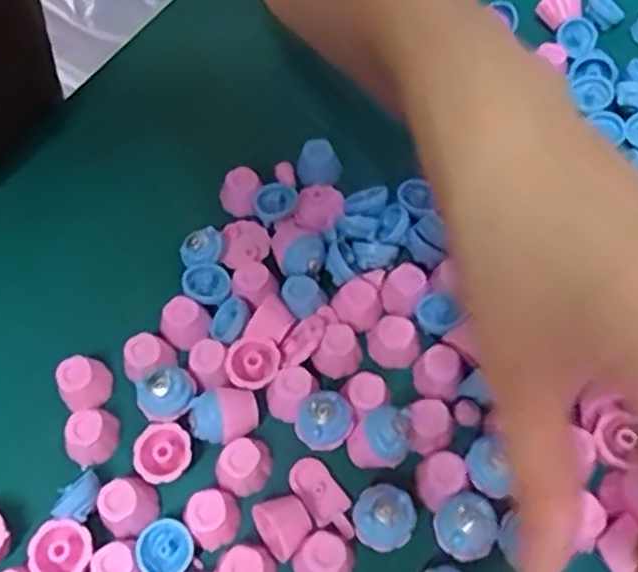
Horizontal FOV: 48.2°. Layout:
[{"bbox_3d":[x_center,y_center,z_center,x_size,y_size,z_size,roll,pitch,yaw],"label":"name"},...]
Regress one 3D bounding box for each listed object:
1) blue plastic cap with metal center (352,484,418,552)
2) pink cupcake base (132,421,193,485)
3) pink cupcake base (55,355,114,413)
[{"bbox_3d":[0.021,0.078,0.239,0.020,0.021,0.019,-1,61,2],"label":"blue plastic cap with metal center"},{"bbox_3d":[-0.056,0.061,0.257,0.020,0.011,0.020,-38,66,-17],"label":"pink cupcake base"},{"bbox_3d":[-0.089,0.038,0.271,0.019,0.016,0.019,-1,61,2],"label":"pink cupcake base"}]

